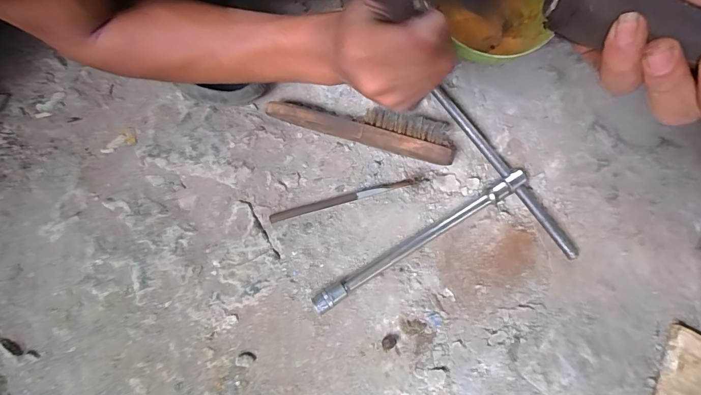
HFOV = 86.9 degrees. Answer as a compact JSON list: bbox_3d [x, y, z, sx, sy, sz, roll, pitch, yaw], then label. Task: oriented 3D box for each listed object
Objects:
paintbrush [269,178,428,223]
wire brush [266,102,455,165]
[{"bbox_3d":[0.000,-0.003,0.457,0.198,0.012,0.014,-15,78,-9],"label":"paintbrush"},{"bbox_3d":[0.017,-0.093,0.473,0.235,0.033,0.051,15,75,-1],"label":"wire brush"}]

